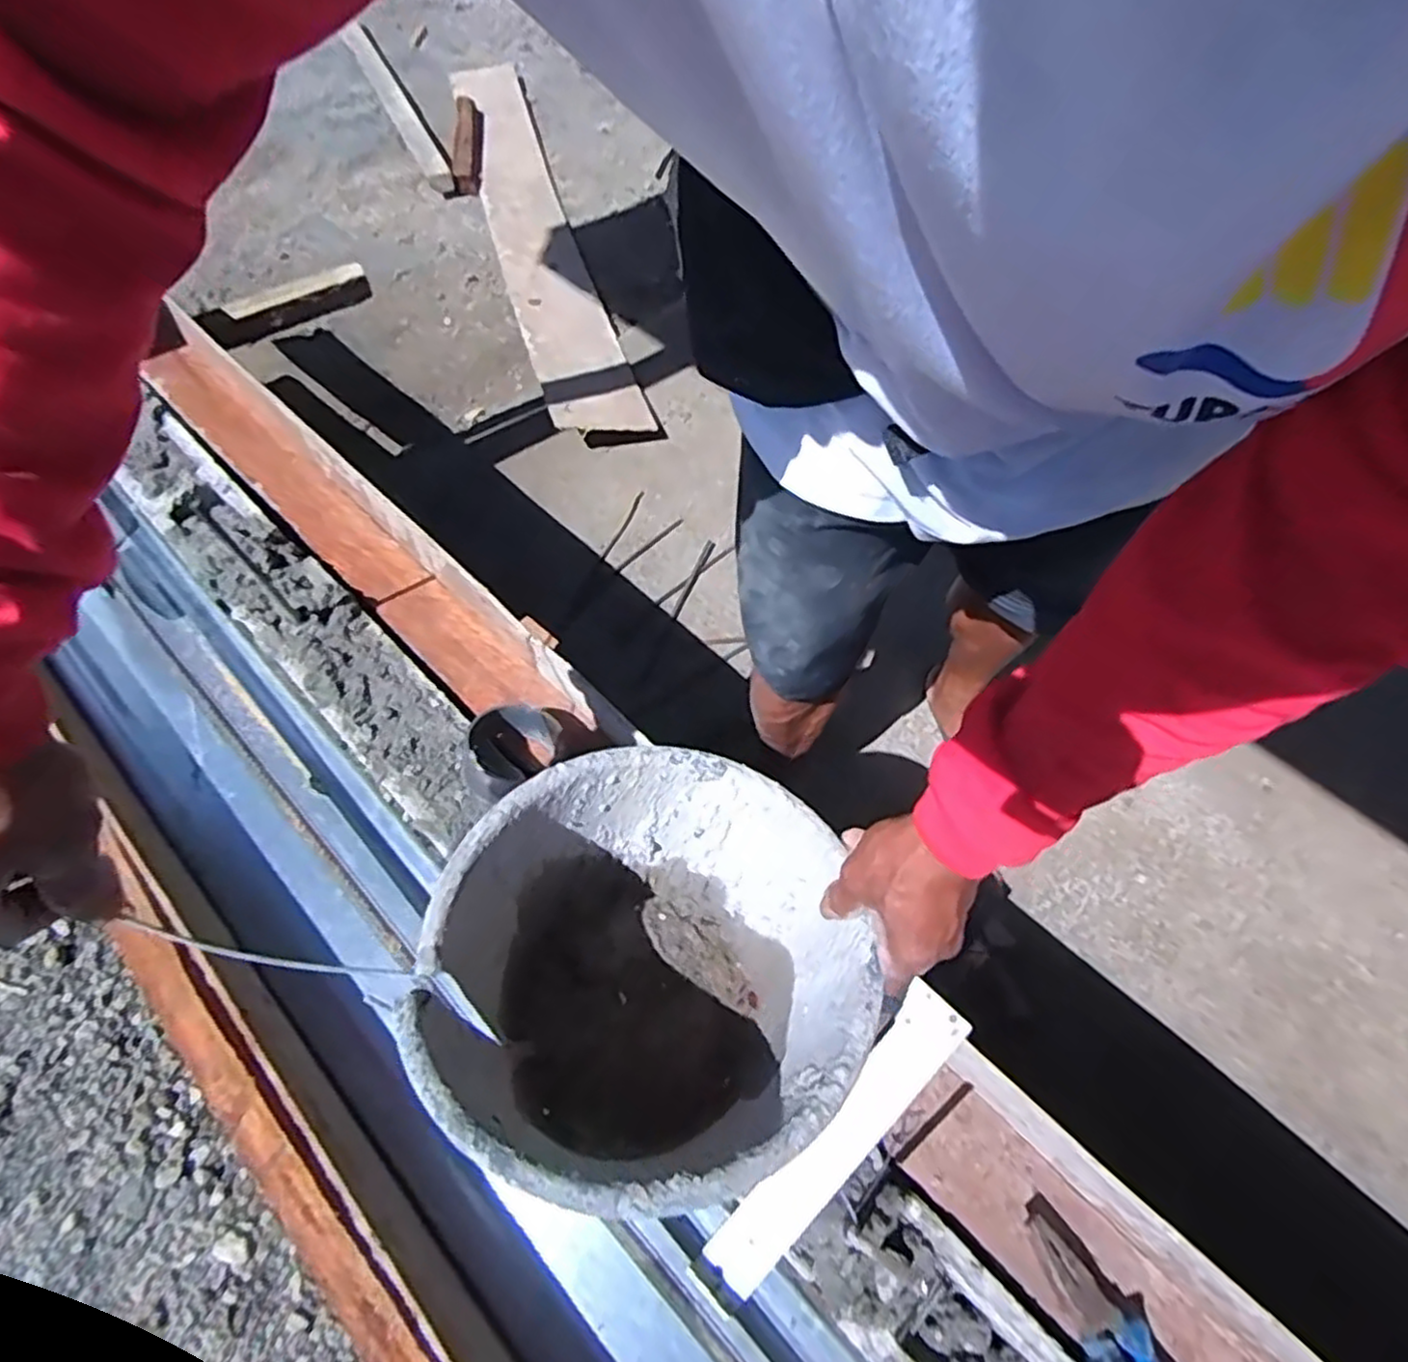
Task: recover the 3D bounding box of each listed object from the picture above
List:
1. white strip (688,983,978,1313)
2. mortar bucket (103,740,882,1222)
[{"bbox_3d":[0.089,0.320,0.500,0.043,0.012,0.246,41,82,20],"label":"white strip"},{"bbox_3d":[-0.037,0.190,0.485,0.266,0.203,0.244,0,61,-1],"label":"mortar bucket"}]

